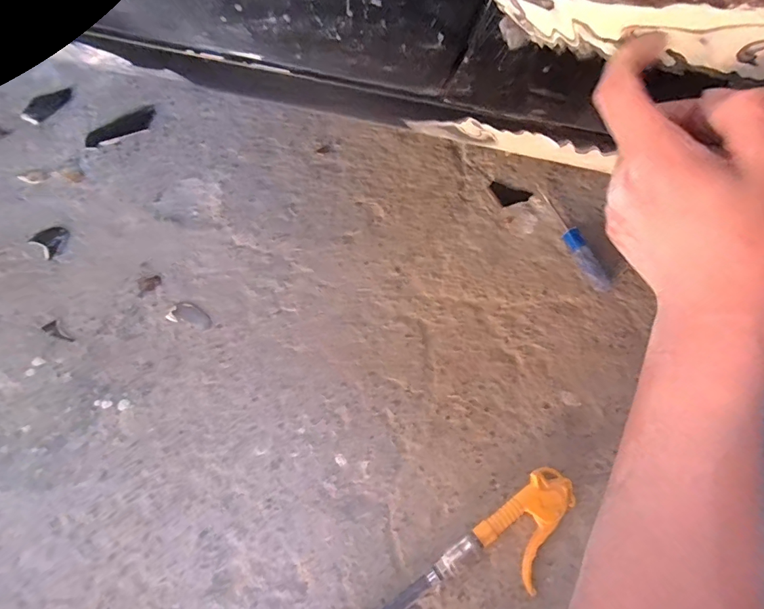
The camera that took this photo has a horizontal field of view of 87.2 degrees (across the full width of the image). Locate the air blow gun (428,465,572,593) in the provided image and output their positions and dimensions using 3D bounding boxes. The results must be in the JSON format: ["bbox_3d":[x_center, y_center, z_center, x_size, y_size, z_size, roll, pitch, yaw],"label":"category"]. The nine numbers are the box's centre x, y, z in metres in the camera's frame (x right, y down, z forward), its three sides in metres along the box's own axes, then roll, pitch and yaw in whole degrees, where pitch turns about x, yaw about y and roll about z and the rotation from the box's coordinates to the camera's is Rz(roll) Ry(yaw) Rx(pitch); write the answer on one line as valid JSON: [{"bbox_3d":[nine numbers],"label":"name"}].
[{"bbox_3d":[0.145,0.262,0.436,0.185,0.033,0.082,-34,73,-14],"label":"air blow gun"}]

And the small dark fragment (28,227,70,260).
[{"bbox_3d":[-0.447,-0.088,0.544,0.046,0.004,0.042,42,72,14],"label":"small dark fragment"}]

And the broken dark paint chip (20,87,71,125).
[{"bbox_3d":[-0.542,-0.325,0.648,0.044,0.004,0.081,28,70,9],"label":"broken dark paint chip"}]

